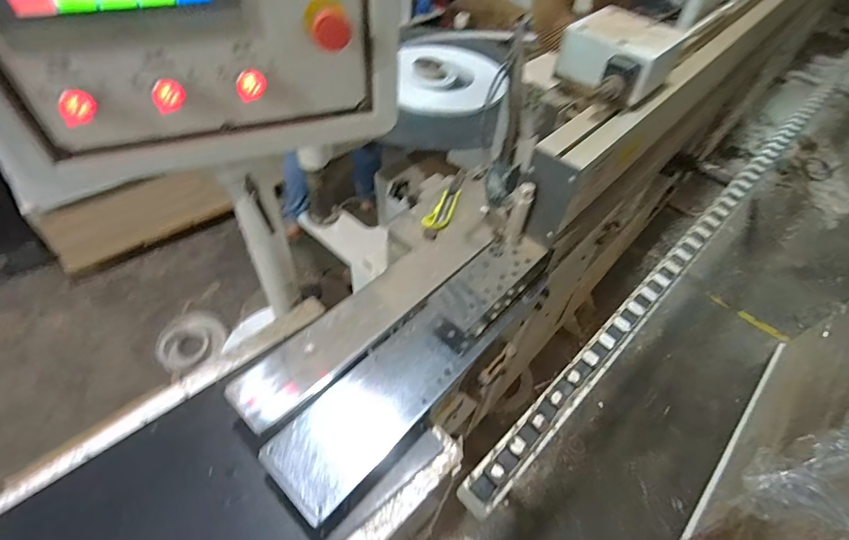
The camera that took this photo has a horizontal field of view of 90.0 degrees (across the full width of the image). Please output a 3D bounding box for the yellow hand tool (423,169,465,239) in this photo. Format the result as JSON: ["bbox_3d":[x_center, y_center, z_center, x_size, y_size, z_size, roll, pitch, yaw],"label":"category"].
[{"bbox_3d":[0.053,-0.149,0.882,0.044,0.027,0.222,21,53,11],"label":"yellow hand tool"}]

